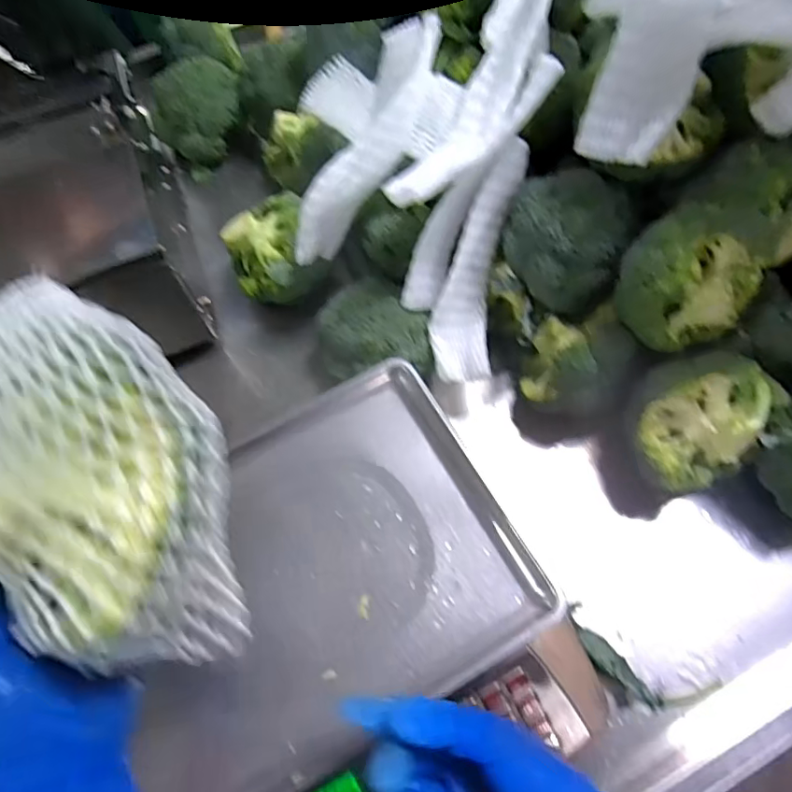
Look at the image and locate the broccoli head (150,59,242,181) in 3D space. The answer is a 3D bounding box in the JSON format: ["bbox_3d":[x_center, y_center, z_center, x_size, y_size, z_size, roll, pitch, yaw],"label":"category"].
[{"bbox_3d":[-0.263,-0.383,0.725,0.120,0.105,0.086,-40,69,-15],"label":"broccoli head"}]

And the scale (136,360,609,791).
[{"bbox_3d":[-0.057,0.174,0.424,0.328,0.086,0.301,-29,67,-10],"label":"scale"}]

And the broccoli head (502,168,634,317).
[{"bbox_3d":[0.155,-0.149,0.495,0.105,0.082,0.099,-1,65,2],"label":"broccoli head"}]

